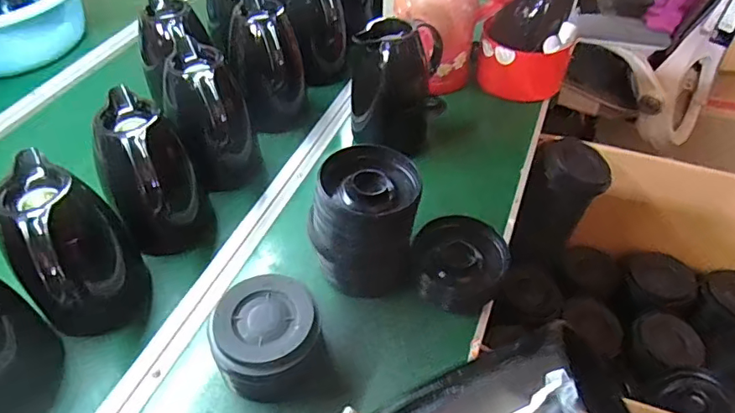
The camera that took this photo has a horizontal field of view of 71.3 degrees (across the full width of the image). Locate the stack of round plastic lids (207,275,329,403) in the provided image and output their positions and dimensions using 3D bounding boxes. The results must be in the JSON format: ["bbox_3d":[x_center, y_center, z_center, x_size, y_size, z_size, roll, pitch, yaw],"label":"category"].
[{"bbox_3d":[-0.112,0.148,0.586,0.124,0.083,0.117,-9,48,-7],"label":"stack of round plastic lids"}]

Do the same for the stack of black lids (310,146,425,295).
[{"bbox_3d":[-0.003,0.022,0.651,0.133,0.159,0.118,0,47,2],"label":"stack of black lids"}]

